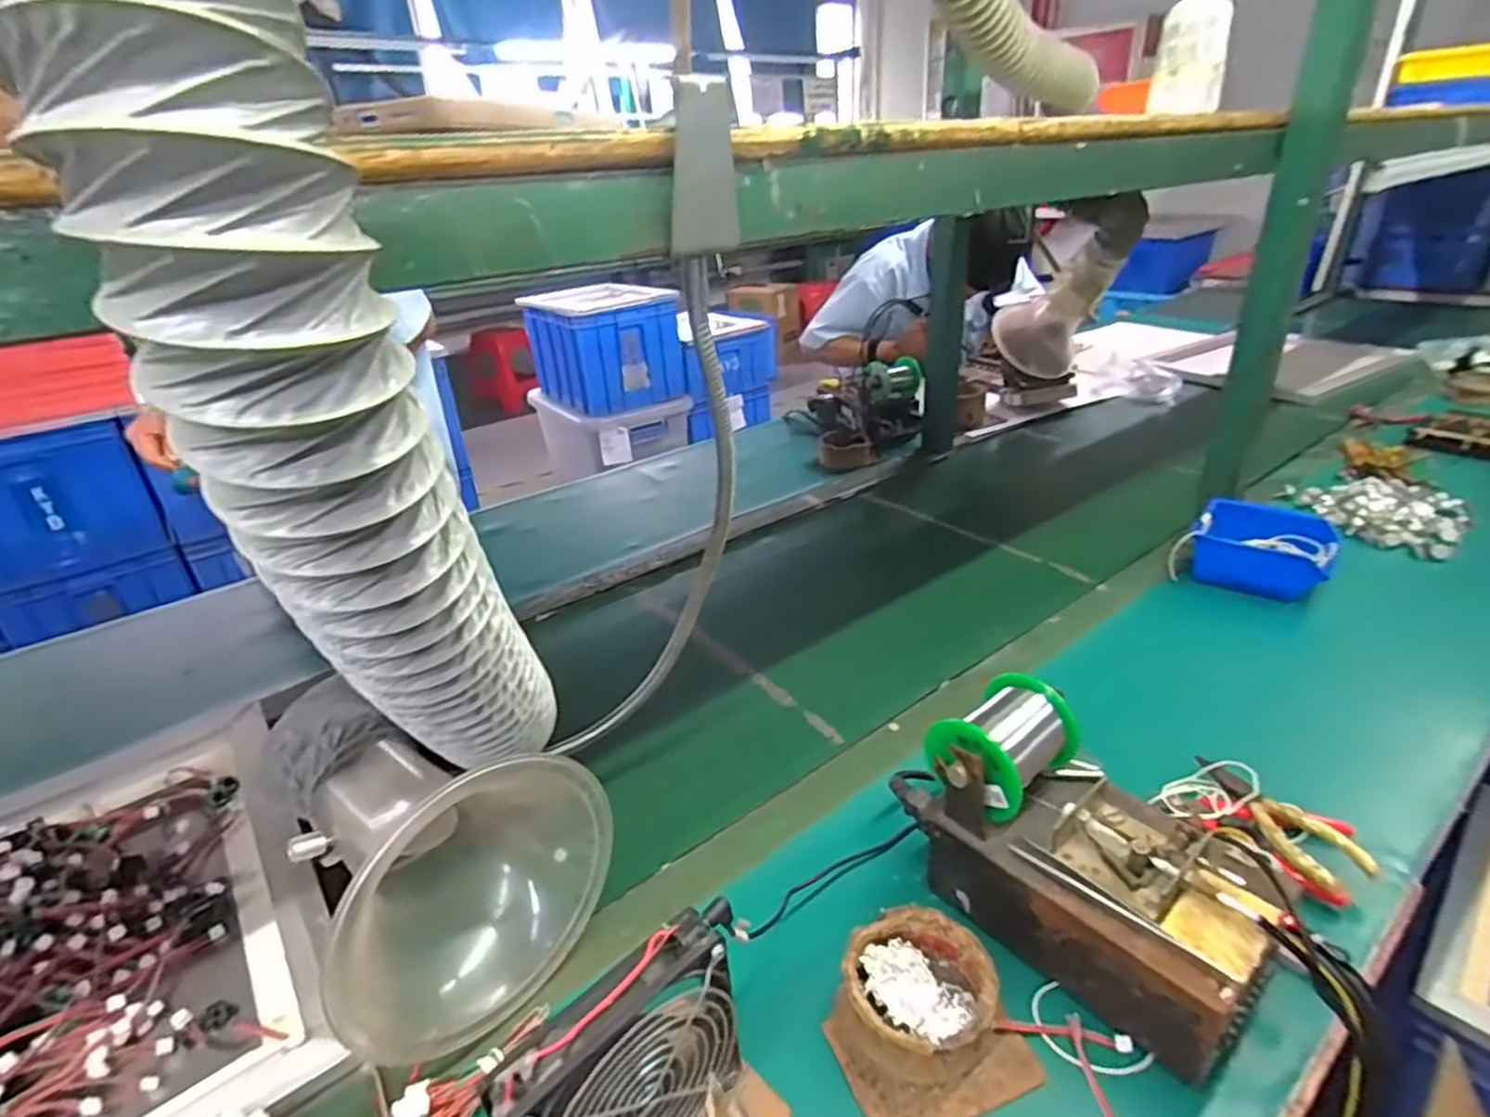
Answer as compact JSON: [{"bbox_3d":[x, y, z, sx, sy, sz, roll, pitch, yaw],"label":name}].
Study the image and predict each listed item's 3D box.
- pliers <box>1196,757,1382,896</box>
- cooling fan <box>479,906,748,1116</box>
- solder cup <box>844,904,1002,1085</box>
[{"bbox_3d":[0.375,0.188,0.530,0.048,0.021,0.120,-13,29,-16],"label":"pliers"},{"bbox_3d":[-0.053,0.251,0.356,0.122,0.129,0.028,-26,36,-36],"label":"cooling fan"},{"bbox_3d":[0.102,0.254,0.428,0.082,0.041,0.082,-3,28,2],"label":"solder cup"}]

